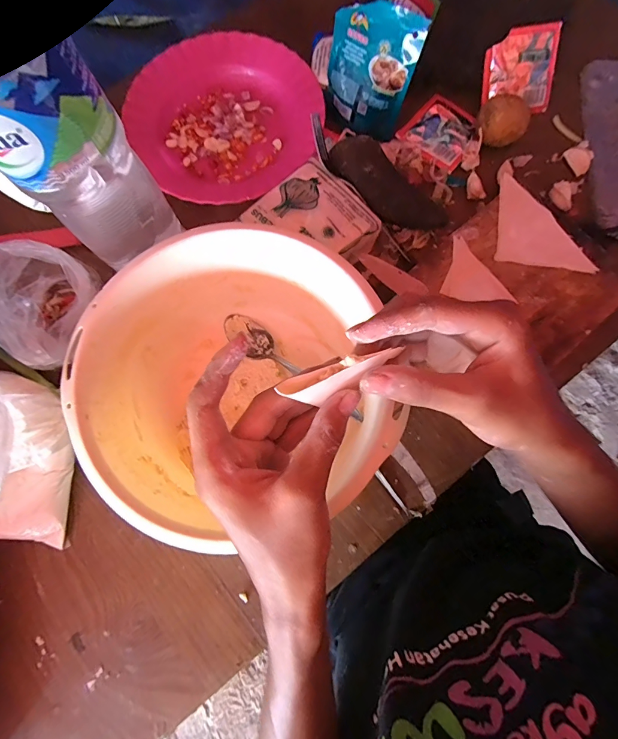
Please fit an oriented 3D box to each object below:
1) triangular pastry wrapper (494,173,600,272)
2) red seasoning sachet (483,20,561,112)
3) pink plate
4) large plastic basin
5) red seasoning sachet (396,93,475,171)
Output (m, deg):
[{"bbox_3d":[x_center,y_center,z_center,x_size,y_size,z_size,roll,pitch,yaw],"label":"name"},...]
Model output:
[{"bbox_3d":[0.224,-0.136,0.387,0.070,0.007,0.125,-35,81,-4],"label":"triangular pastry wrapper"},{"bbox_3d":[0.234,-0.329,0.416,0.077,0.009,0.076,-9,122,-1],"label":"red seasoning sachet"},{"bbox_3d":[-0.092,-0.281,0.425,0.204,0.027,0.206,0,79,1],"label":"pink plate"},{"bbox_3d":[-0.061,0.008,0.329,0.235,0.100,0.224,0,79,1],"label":"large plastic basin"},{"bbox_3d":[0.154,-0.274,0.431,0.077,0.007,0.076,40,82,8],"label":"red seasoning sachet"}]

